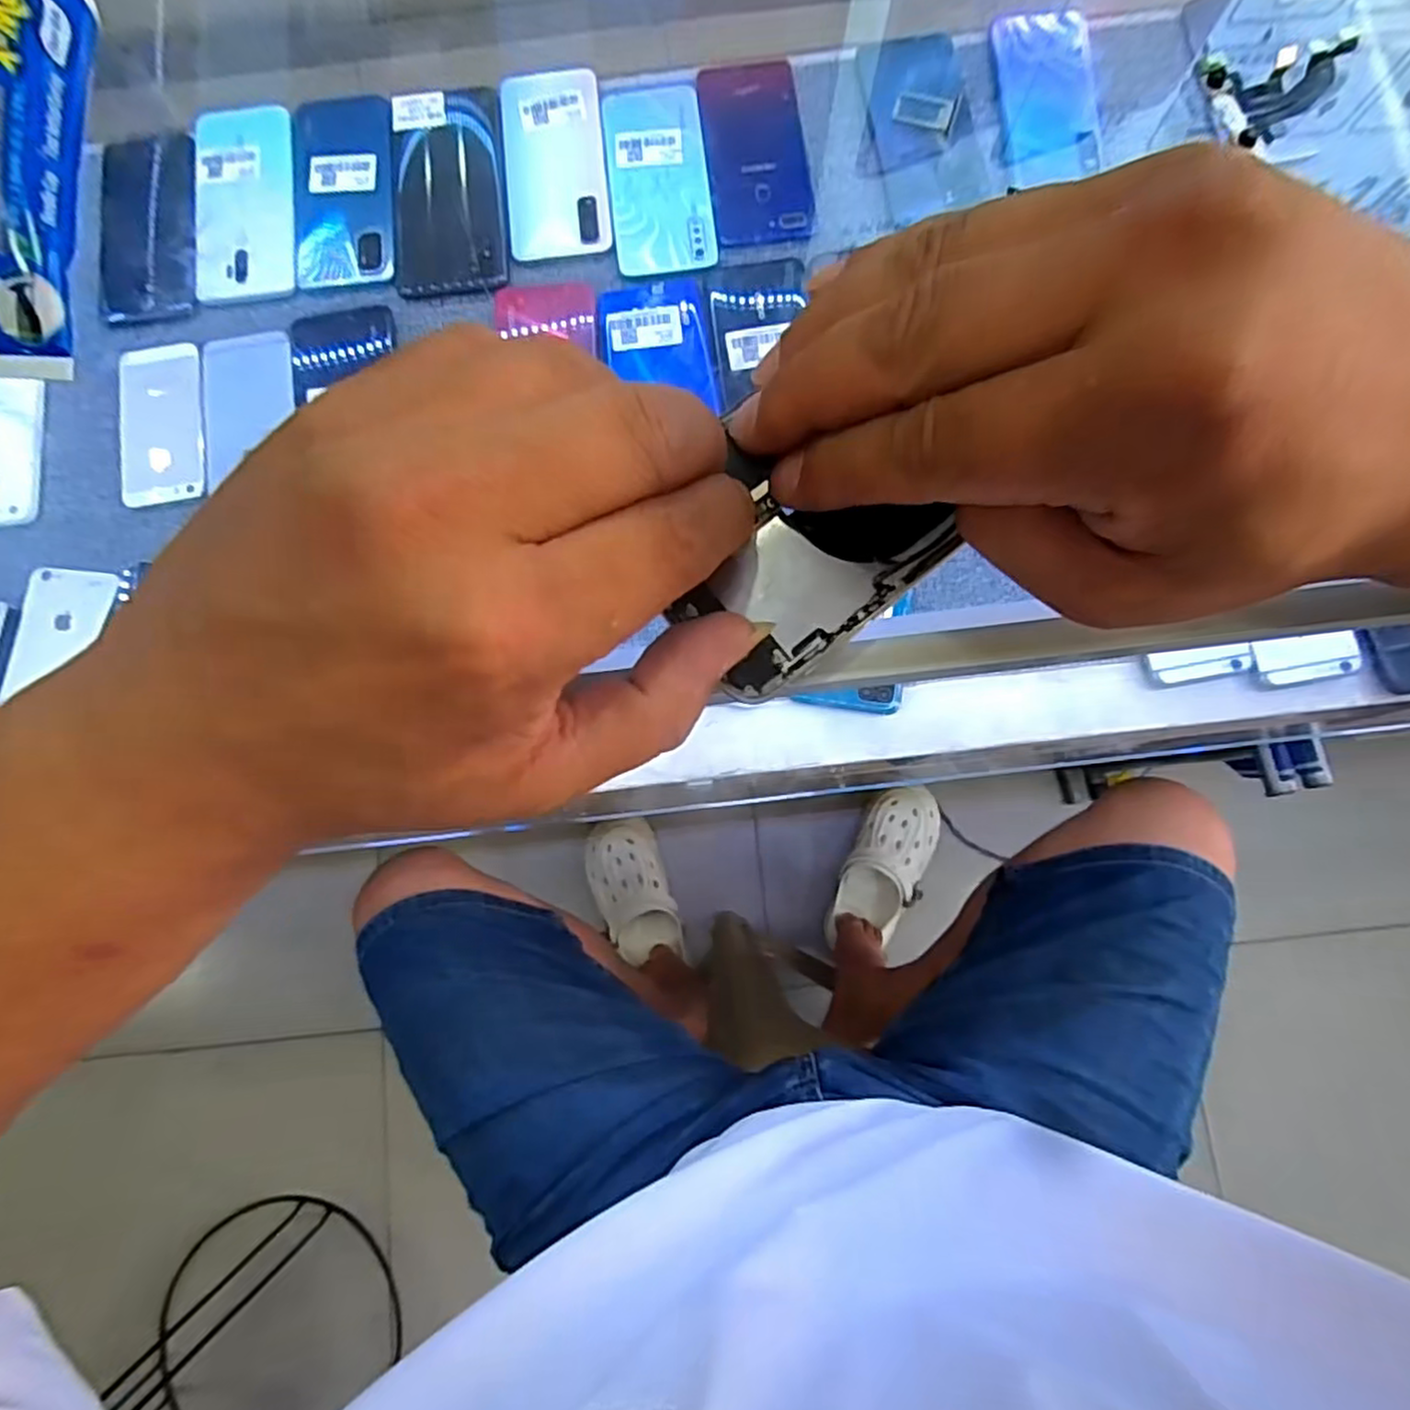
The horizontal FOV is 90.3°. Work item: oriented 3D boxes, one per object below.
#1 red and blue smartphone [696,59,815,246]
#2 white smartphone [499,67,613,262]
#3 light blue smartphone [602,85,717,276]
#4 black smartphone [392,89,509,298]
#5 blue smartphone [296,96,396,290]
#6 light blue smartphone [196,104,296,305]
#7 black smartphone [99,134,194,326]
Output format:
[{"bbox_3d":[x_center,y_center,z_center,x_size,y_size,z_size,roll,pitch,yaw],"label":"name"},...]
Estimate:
[{"bbox_3d":[0.038,-0.417,0.527,0.073,0.006,0.152,-7,81,1],"label":"red and blue smartphone"},{"bbox_3d":[-0.113,-0.411,0.530,0.076,0.007,0.157,-6,81,1],"label":"white smartphone"},{"bbox_3d":[-0.034,-0.394,0.523,0.072,0.007,0.155,-6,81,1],"label":"light blue smartphone"},{"bbox_3d":[-0.193,-0.390,0.529,0.083,0.008,0.166,-5,81,1],"label":"black smartphone"},{"bbox_3d":[-0.272,-0.387,0.529,0.073,0.011,0.152,-3,81,1],"label":"blue smartphone"},{"bbox_3d":[-0.347,-0.381,0.531,0.074,0.013,0.155,-4,81,1],"label":"light blue smartphone"},{"bbox_3d":[-0.420,-0.368,0.534,0.070,0.014,0.154,-1,81,2],"label":"black smartphone"}]

